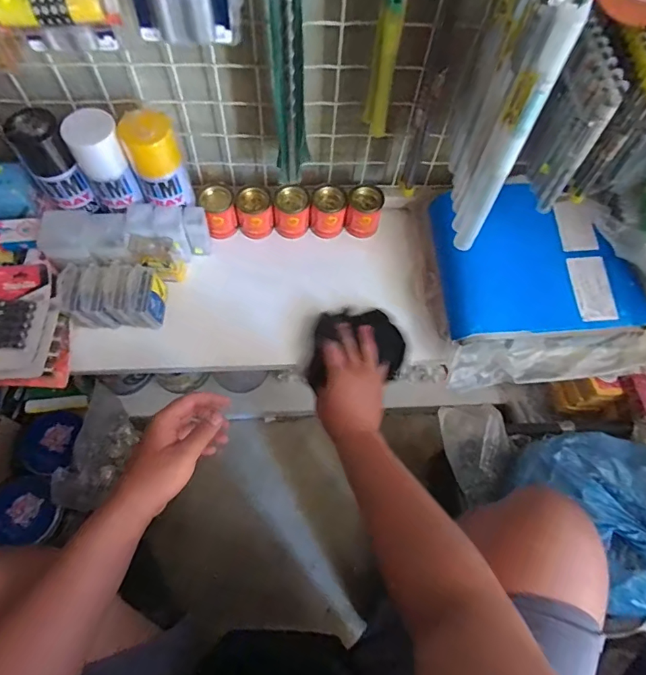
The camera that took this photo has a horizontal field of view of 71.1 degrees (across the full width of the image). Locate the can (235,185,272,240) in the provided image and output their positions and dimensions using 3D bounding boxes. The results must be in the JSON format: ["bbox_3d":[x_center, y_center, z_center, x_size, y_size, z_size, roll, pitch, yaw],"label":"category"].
[{"bbox_3d":[-0.107,-0.193,0.717,0.053,0.073,0.053,1,63,-2],"label":"can"}]

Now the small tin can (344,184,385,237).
[{"bbox_3d":[0.066,-0.199,0.719,0.052,0.067,0.049,1,63,-2],"label":"small tin can"}]

